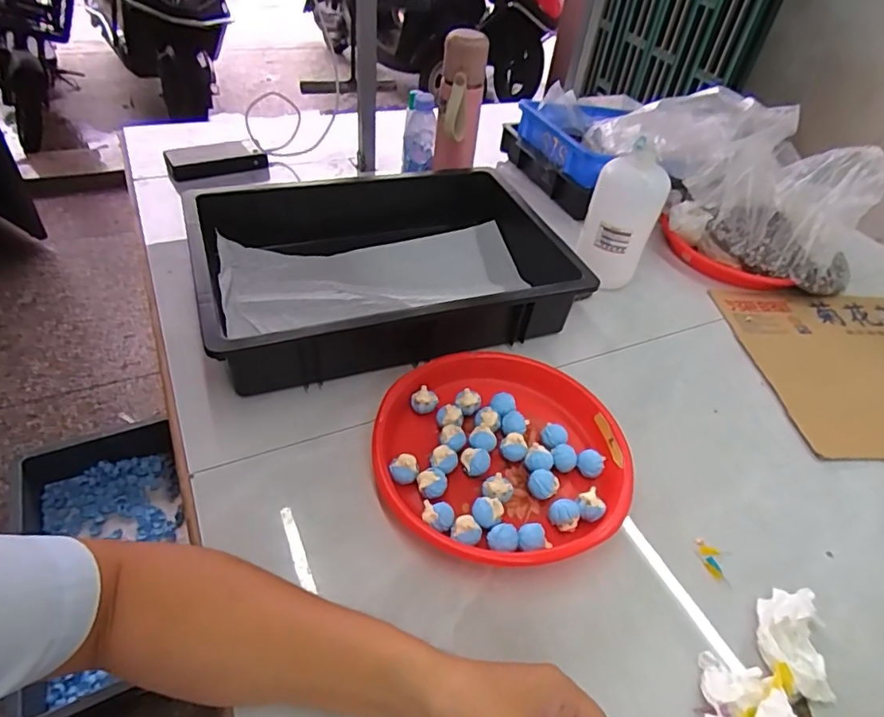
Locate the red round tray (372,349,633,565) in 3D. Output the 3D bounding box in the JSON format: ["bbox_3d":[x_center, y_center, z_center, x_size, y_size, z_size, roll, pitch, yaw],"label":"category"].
[{"bbox_3d":[0.058,0.094,0.559,0.244,0.043,0.242,4,44,-4],"label":"red round tray"}]

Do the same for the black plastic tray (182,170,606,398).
[{"bbox_3d":[-0.070,-0.119,0.715,0.449,0.103,0.300,-13,47,-20],"label":"black plastic tray"}]

